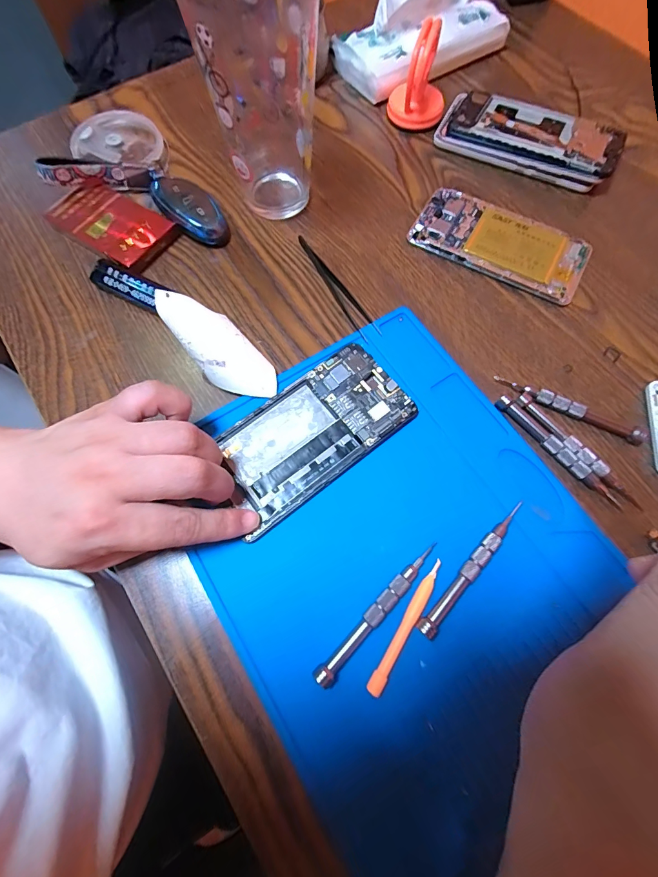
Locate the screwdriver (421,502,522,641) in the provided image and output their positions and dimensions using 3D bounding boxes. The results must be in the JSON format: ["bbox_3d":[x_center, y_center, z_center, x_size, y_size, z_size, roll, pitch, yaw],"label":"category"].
[{"bbox_3d":[0.090,0.080,0.228,0.013,0.006,0.100,42,75,13],"label":"screwdriver"}]

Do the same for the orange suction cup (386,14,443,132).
[{"bbox_3d":[0.084,-0.330,0.343,0.050,0.067,0.044,8,71,3],"label":"orange suction cup"}]

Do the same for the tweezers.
[{"bbox_3d":[0.008,-0.124,0.306,0.016,0.008,0.114,-26,73,-9],"label":"tweezers"}]

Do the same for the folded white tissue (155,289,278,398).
[{"bbox_3d":[-0.077,-0.063,0.261,0.094,0.015,0.037,42,73,-20],"label":"folded white tissue"}]

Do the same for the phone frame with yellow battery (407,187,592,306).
[{"bbox_3d":[0.144,-0.164,0.314,0.141,0.012,0.067,29,73,9],"label":"phone frame with yellow battery"}]

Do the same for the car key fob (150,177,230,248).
[{"bbox_3d":[-0.119,-0.196,0.321,0.040,0.022,0.075,-35,74,-12],"label":"car key fob"}]

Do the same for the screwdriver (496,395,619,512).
[{"bbox_3d":[0.154,0.007,0.253,0.010,0.008,0.097,-37,75,-12],"label":"screwdriver"}]

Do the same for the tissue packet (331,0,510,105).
[{"bbox_3d":[0.092,-0.410,0.374,0.179,0.062,0.078,-35,74,-12],"label":"tissue packet"}]

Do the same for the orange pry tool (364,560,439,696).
[{"bbox_3d":[0.046,0.110,0.219,0.009,0.004,0.081,32,73,10],"label":"orange pry tool"}]

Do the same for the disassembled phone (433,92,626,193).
[{"bbox_3d":[0.184,-0.282,0.347,0.155,0.024,0.076,25,72,8],"label":"disassembled phone"}]

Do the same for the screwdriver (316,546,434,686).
[{"bbox_3d":[0.030,0.102,0.220,0.010,0.007,0.100,42,75,13],"label":"screwdriver"}]

